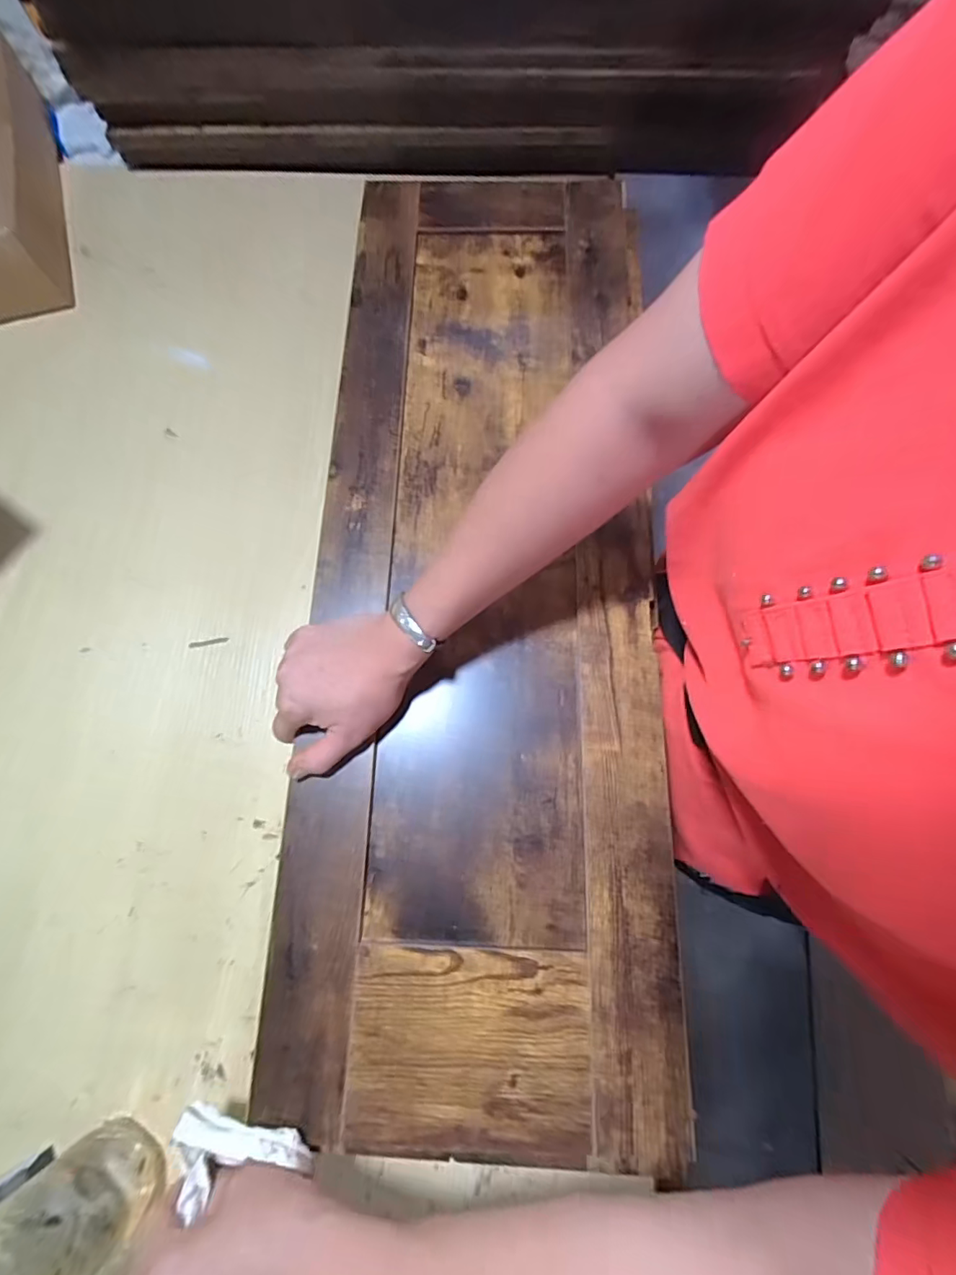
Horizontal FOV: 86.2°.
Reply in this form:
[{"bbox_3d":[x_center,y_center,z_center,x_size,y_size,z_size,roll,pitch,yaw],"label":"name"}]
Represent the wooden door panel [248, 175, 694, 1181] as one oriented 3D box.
[{"bbox_3d":[0.004,-0.076,0.431,0.274,0.018,0.816,0,73,1],"label":"wooden door panel"}]

